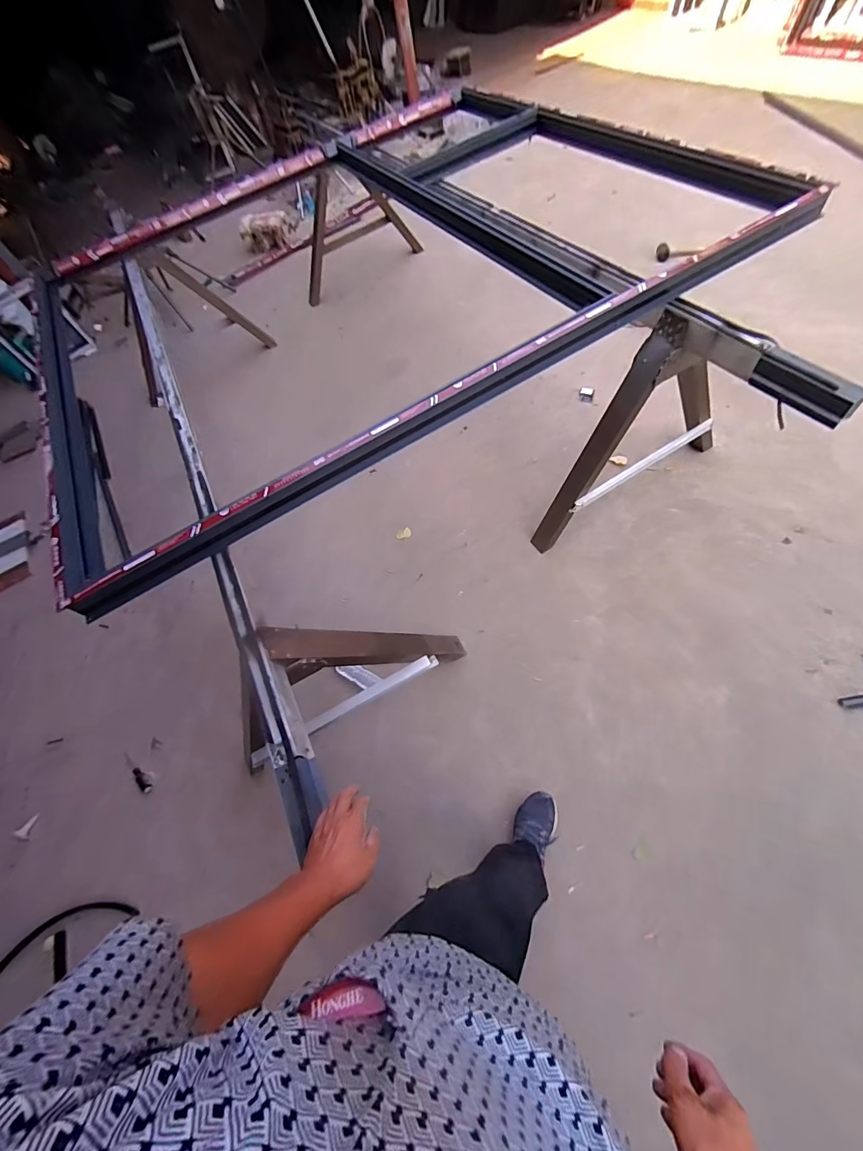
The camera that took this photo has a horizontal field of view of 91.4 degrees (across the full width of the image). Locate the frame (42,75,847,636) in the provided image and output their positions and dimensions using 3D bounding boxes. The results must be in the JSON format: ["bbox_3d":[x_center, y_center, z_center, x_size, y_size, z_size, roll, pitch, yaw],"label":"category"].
[{"bbox_3d":[-0.244,-1.027,1.368,2.023,0.132,1.741,-29,62,-6],"label":"frame"}]

